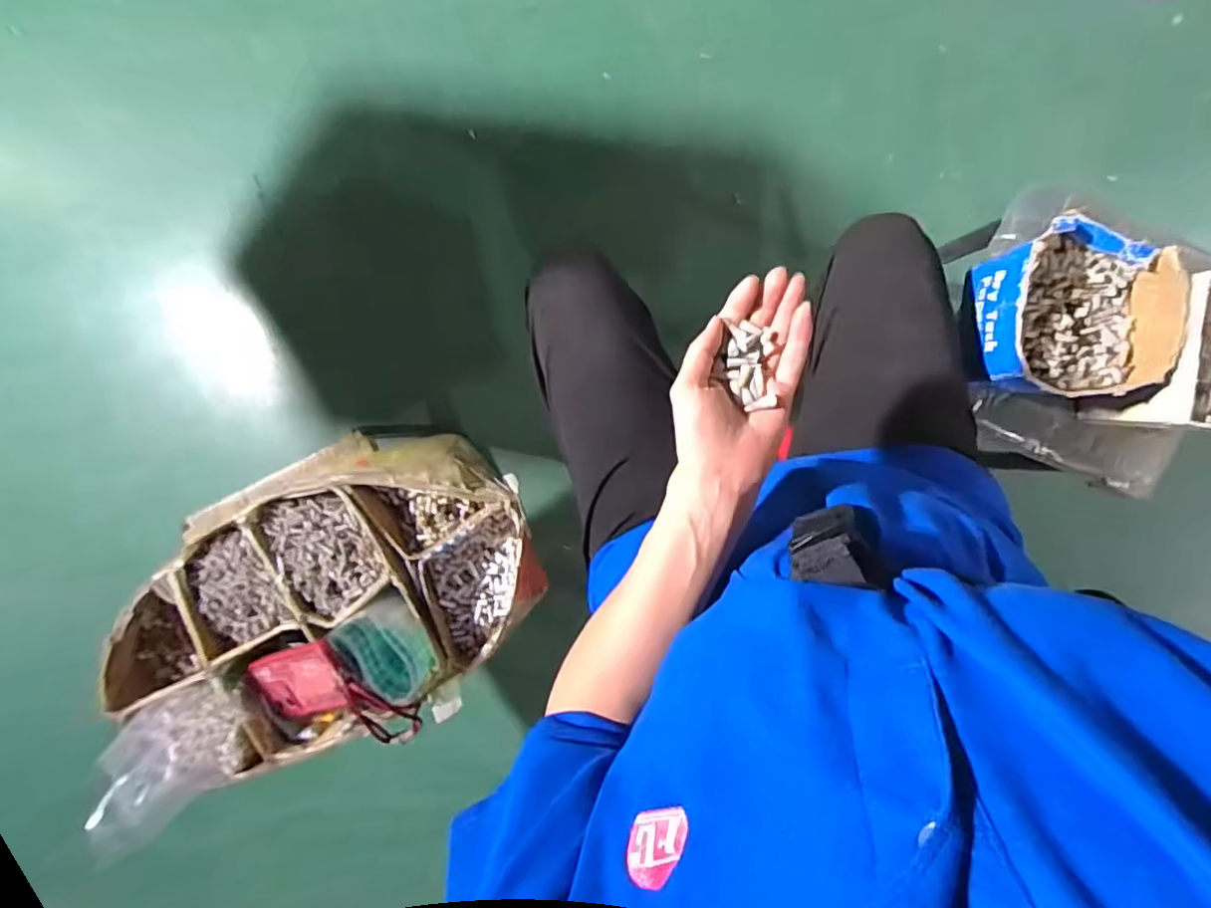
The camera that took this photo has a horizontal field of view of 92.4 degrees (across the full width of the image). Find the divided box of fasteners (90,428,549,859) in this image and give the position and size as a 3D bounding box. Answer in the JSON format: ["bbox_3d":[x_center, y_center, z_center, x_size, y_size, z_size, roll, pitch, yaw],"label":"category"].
[{"bbox_3d":[-0.361,0.174,0.709,0.547,0.195,0.329,-21,93,6],"label":"divided box of fasteners"}]

